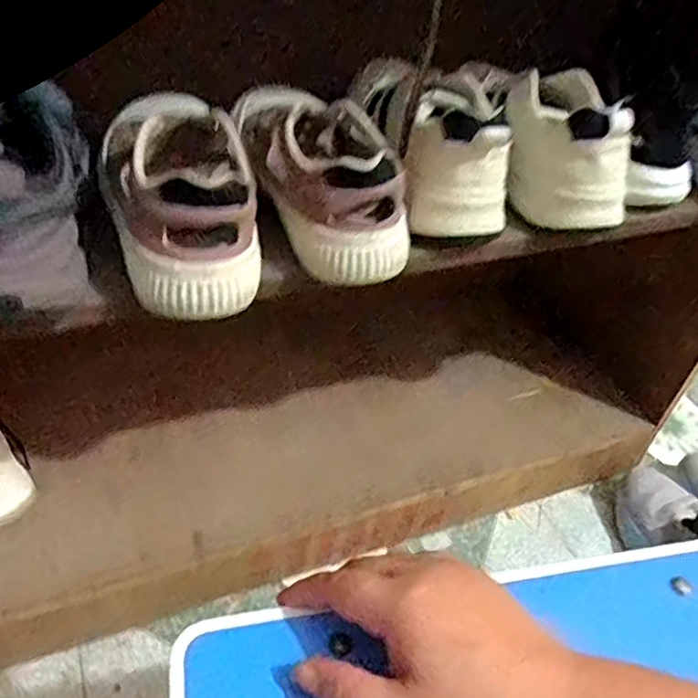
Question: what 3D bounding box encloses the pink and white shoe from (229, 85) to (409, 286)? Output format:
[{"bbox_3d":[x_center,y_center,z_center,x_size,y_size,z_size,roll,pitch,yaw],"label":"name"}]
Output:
[{"bbox_3d":[-0.028,-0.144,0.499,0.079,0.079,0.215,-15,47,-23],"label":"pink and white shoe"}]

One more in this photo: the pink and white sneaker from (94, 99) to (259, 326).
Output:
[{"bbox_3d":[-0.120,-0.118,0.457,0.097,0.077,0.204,-12,46,-21],"label":"pink and white sneaker"}]

